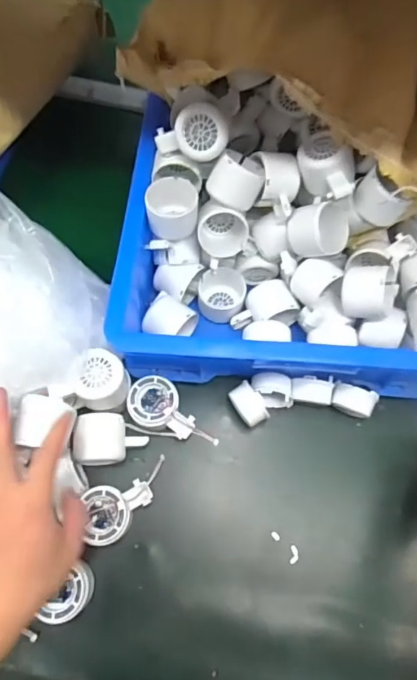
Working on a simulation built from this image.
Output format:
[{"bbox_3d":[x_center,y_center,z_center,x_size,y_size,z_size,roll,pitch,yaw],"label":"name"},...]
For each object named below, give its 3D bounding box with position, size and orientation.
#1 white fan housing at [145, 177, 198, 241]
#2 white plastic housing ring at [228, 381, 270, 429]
[{"bbox_3d":[-0.042,-0.153,0.557,0.060,0.054,0.057,-5,71,-4],"label":"white fan housing"},{"bbox_3d":[0.047,0.079,0.575,0.029,0.037,0.048,-30,74,-12],"label":"white plastic housing ring"}]

